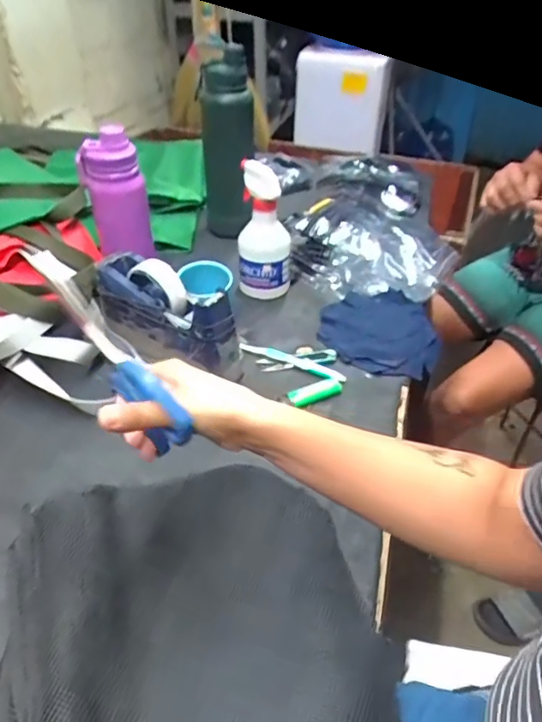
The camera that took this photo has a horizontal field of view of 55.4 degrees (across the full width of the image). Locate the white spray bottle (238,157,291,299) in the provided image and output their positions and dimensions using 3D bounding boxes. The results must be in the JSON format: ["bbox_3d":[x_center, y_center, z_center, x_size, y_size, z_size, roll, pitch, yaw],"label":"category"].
[{"bbox_3d":[-0.009,-0.187,0.760,0.077,0.188,0.070,0,39,-1],"label":"white spray bottle"}]

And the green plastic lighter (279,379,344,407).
[{"bbox_3d":[0.052,0.038,0.626,0.077,0.011,0.022,-16,42,-19],"label":"green plastic lighter"}]

